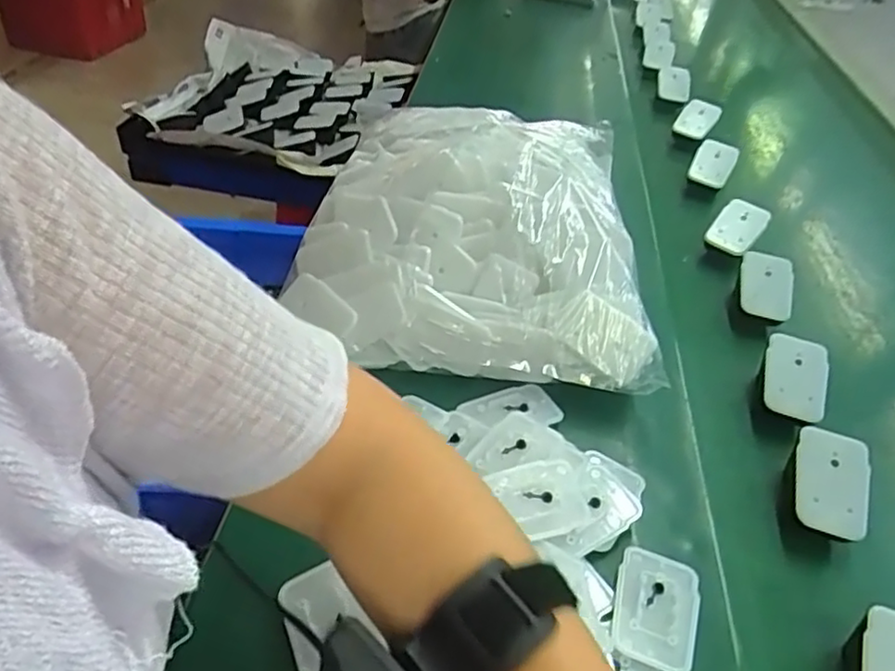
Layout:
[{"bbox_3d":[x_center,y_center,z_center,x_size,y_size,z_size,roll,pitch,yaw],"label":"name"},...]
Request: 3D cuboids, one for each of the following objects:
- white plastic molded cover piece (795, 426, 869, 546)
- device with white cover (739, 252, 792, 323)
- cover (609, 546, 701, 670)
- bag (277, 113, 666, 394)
[{"bbox_3d":[0.242,0.093,0.419,0.042,0.008,0.067,10,67,14],"label":"white plastic molded cover piece"},{"bbox_3d":[0.274,-0.043,0.572,0.041,0.009,0.058,8,75,12],"label":"device with white cover"},{"bbox_3d":[0.116,0.152,0.372,0.045,0.007,0.067,20,44,15],"label":"cover"},{"bbox_3d":[0.023,-0.096,0.567,0.267,0.112,0.296,7,42,1],"label":"bag"}]

